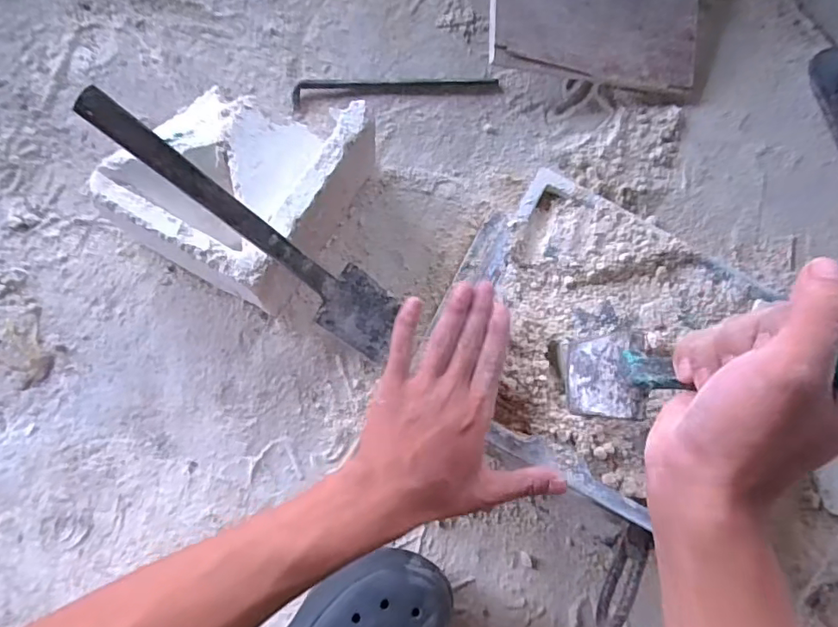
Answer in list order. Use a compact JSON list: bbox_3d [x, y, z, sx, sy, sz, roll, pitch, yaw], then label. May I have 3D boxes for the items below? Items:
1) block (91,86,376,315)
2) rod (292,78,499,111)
[{"bbox_3d":[-0.162,-0.127,0.510,0.178,0.117,0.196,28,80,1],"label":"block"},{"bbox_3d":[-0.025,-0.252,0.599,0.228,0.011,0.031,-7,82,-5],"label":"rod"}]

